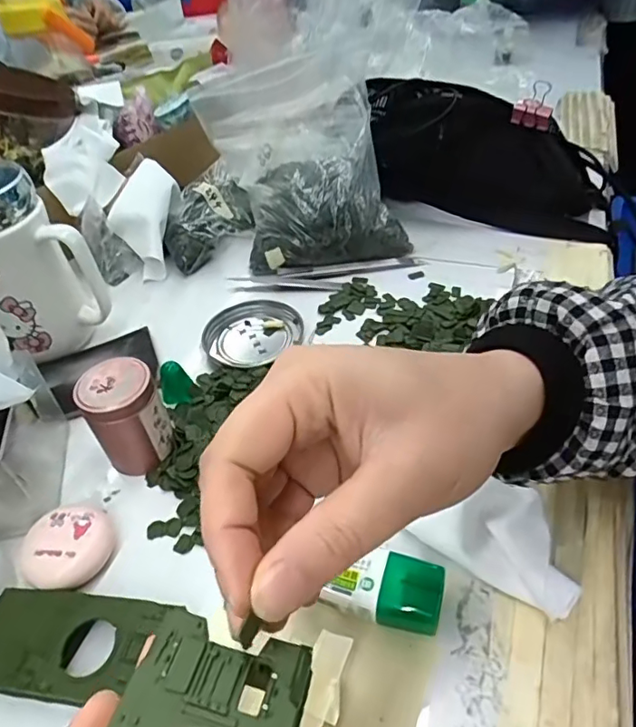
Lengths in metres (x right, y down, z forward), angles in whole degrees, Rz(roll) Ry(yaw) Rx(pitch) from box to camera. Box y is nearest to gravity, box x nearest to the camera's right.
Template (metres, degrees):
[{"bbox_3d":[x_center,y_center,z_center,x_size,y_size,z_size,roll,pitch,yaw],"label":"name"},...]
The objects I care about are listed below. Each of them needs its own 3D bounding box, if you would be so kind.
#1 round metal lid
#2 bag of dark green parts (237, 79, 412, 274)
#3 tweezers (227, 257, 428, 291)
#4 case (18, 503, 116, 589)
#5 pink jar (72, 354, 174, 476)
[{"bbox_3d":[-0.055,-0.026,0.440,0.075,0.009,0.075,-4,44,4],"label":"round metal lid"},{"bbox_3d":[-0.006,-0.158,0.489,0.142,0.047,0.155,-18,84,7],"label":"bag of dark green parts"},{"bbox_3d":[0.008,-0.080,0.481,0.172,0.010,0.032,-7,44,0],"label":"tweezers"},{"bbox_3d":[-0.140,0.105,0.303,0.044,0.021,0.047,-4,44,4],"label":"case"},{"bbox_3d":[-0.119,0.033,0.336,0.043,0.062,0.040,-4,44,4],"label":"pink jar"}]

